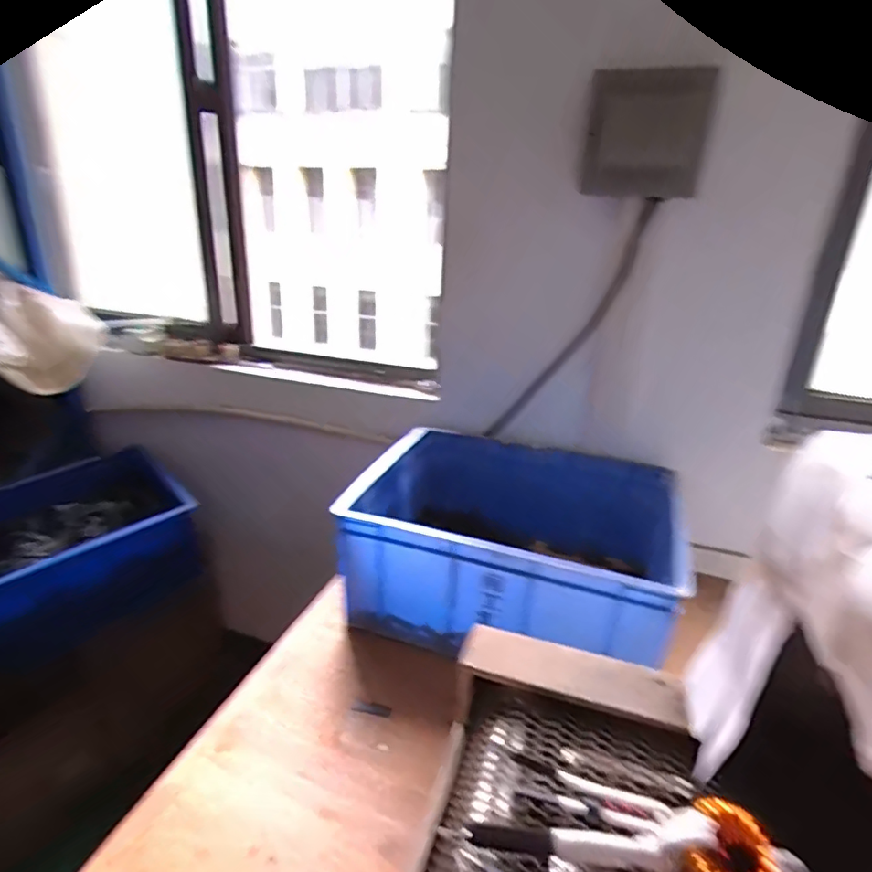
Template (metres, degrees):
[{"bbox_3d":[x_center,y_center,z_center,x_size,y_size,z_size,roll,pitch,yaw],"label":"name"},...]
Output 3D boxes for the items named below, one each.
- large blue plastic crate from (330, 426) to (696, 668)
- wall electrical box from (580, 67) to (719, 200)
[{"bbox_3d":[0.141,0.195,1.019,0.546,0.215,0.419,9,24,13],"label":"large blue plastic crate"},{"bbox_3d":[0.342,-0.487,0.903,0.184,0.171,0.057,-3,24,-15],"label":"wall electrical box"}]

